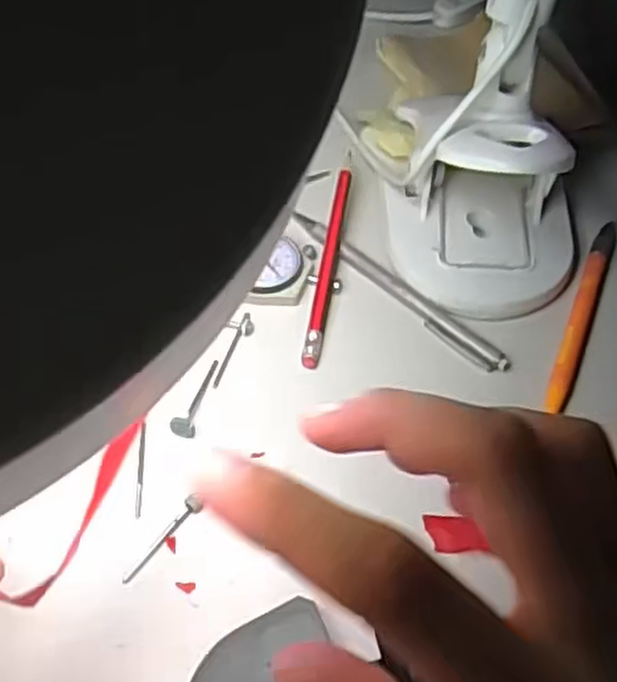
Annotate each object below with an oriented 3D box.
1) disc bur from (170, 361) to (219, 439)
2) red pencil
[{"bbox_3d":[-0.050,0.024,0.332,0.010,0.006,0.041,13,57,5],"label":"disc bur"},{"bbox_3d":[0.011,-0.045,0.376,0.009,0.014,0.129,8,55,5],"label":"red pencil"}]

